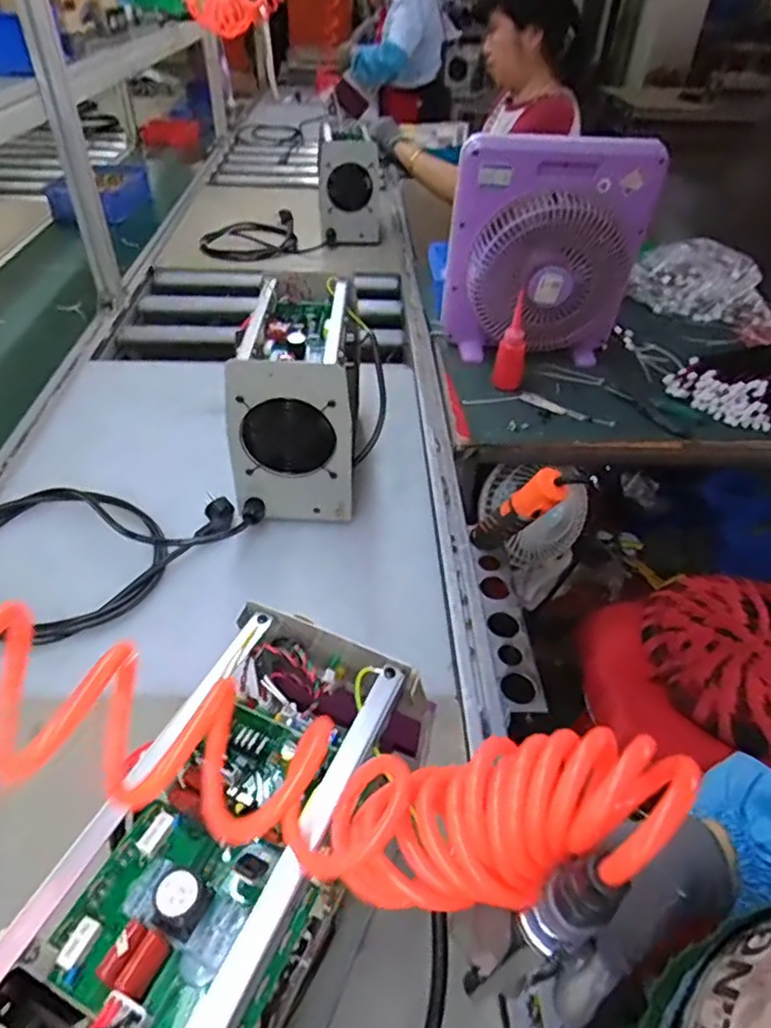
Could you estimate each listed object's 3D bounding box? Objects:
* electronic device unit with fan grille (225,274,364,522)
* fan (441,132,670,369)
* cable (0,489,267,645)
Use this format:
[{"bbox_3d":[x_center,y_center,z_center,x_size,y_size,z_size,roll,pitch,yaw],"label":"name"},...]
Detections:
[{"bbox_3d":[-0.113,-0.177,0.875,0.154,0.217,0.310,2,42,-1],"label":"electronic device unit with fan grille"},{"bbox_3d":[0.271,-0.433,1.080,0.317,0.361,0.133,12,42,10],"label":"fan"},{"bbox_3d":[-0.363,0.021,0.798,0.350,0.043,0.258,-28,50,-30],"label":"cable"}]

